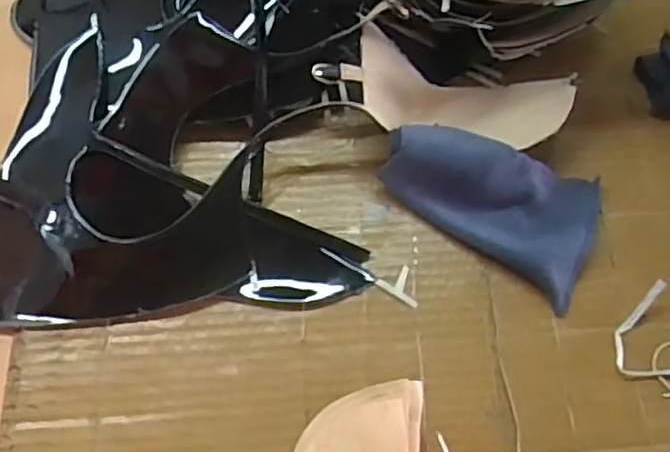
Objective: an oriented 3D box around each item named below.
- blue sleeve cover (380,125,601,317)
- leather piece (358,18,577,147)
[{"bbox_3d":[0.107,-0.025,0.422,0.137,0.039,0.084,33,68,13],"label":"blue sleeve cover"},{"bbox_3d":[0.080,-0.080,0.444,0.142,0.039,0.073,16,65,6],"label":"leather piece"}]

